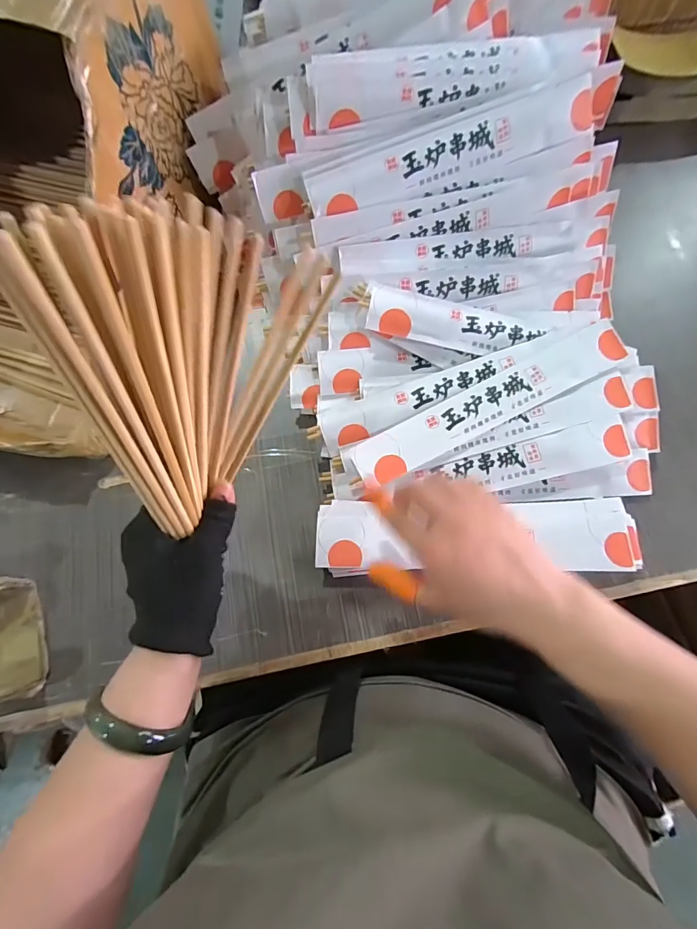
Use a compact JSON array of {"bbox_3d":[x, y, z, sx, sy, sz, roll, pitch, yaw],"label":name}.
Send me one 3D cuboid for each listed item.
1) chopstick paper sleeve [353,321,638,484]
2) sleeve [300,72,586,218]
[{"bbox_3d":[0.135,-0.058,0.396,0.273,0.005,0.044,-28,79,-2],"label":"chopstick paper sleeve"},{"bbox_3d":[0.099,-0.296,0.395,0.278,0.043,0.007,-19,28,1],"label":"sleeve"}]

